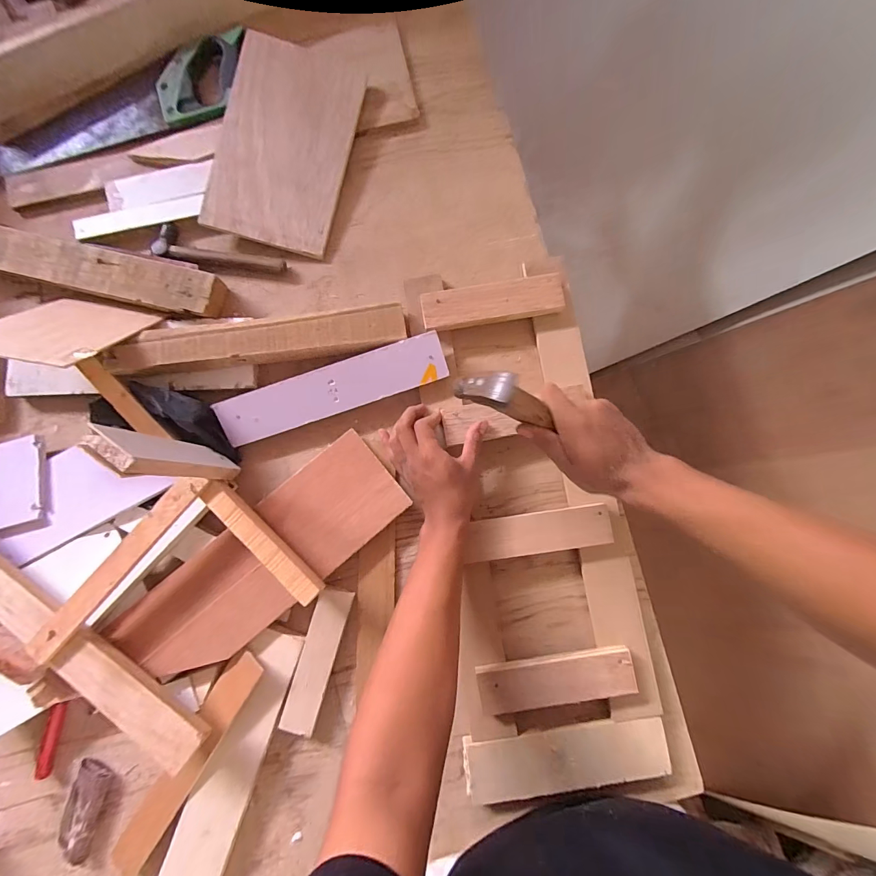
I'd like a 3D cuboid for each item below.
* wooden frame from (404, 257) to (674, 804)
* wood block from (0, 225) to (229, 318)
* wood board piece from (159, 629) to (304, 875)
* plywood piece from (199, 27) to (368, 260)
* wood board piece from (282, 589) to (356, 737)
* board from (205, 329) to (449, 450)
[{"bbox_3d":[0.118,0.096,0.496,0.236,0.037,0.663,-9,85,-2],"label":"wooden frame"},{"bbox_3d":[-0.477,-0.230,0.526,0.366,0.031,0.063,14,85,1],"label":"wood block"},{"bbox_3d":[-0.252,0.406,0.463,0.068,0.012,0.333,21,85,2],"label":"wood board piece"},{"bbox_3d":[-0.215,-0.412,0.539,0.174,0.011,0.278,13,89,-6],"label":"plywood piece"},{"bbox_3d":[-0.153,0.281,0.480,0.043,0.012,0.178,16,85,1],"label":"wood board piece"},{"bbox_3d":[-0.138,-0.065,0.504,0.301,0.011,0.064,-18,105,1],"label":"board"}]

